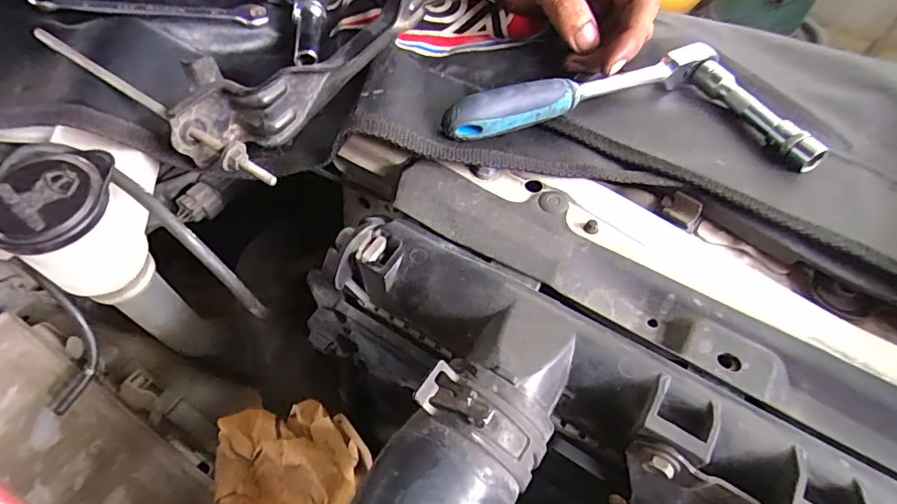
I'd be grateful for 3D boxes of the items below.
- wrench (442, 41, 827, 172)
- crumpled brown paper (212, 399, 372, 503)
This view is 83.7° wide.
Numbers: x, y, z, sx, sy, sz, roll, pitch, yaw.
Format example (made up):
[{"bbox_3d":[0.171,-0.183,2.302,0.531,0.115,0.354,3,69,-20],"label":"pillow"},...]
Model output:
[{"bbox_3d":[0.101,-0.084,0.296,0.207,0.023,0.104,-6,55,-9],"label":"wrench"},{"bbox_3d":[-0.087,0.120,0.266,0.085,0.052,0.072,-4,55,-5],"label":"crumpled brown paper"}]

